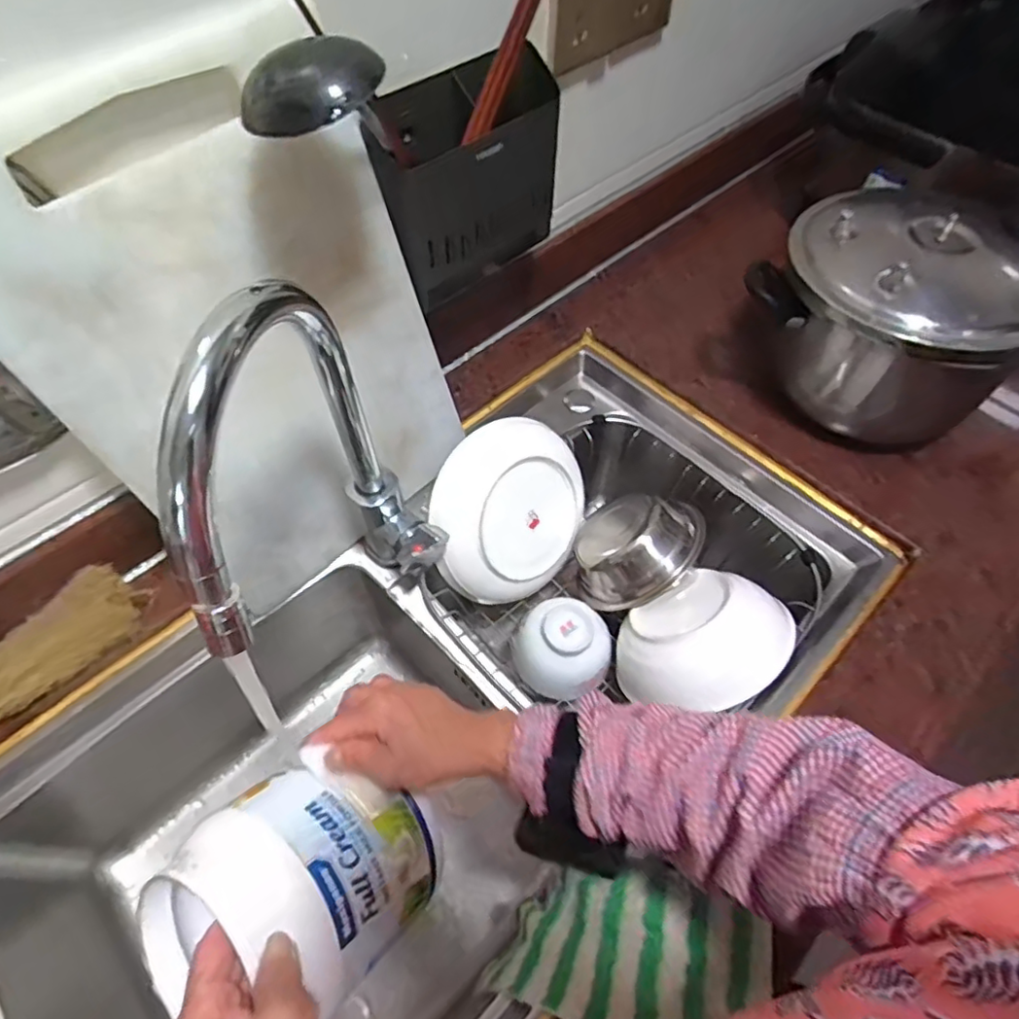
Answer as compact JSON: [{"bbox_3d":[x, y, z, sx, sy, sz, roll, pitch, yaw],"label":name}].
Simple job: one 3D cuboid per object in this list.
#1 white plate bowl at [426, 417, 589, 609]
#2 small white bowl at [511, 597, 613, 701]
[{"bbox_3d":[0.007,0.003,0.651,0.181,0.187,0.033,-22,23,-33],"label":"white plate bowl"},{"bbox_3d":[0.058,0.148,0.649,0.100,0.063,0.091,0,58,-1],"label":"small white bowl"}]

